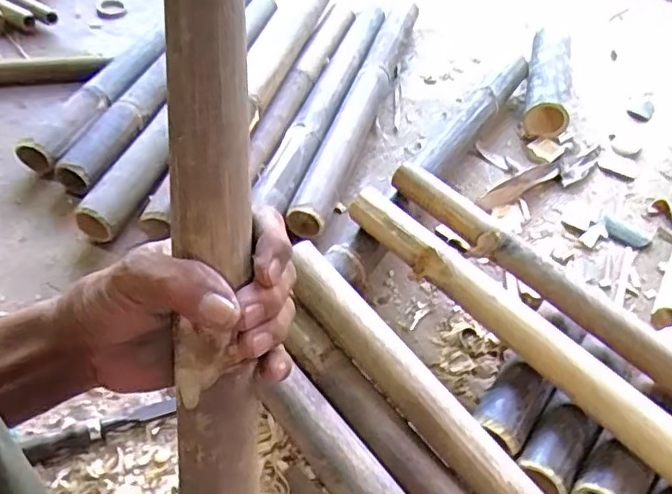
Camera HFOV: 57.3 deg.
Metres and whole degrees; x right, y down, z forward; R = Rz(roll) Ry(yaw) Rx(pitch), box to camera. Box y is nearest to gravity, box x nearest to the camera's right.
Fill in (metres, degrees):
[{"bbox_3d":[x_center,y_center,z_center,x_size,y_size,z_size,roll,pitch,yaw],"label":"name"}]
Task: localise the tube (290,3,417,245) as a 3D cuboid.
[{"bbox_3d":[0.044,-0.238,1.019,0.062,0.063,0.621,16,49,8],"label":"tube"}]

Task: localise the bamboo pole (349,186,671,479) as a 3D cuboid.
[{"bbox_3d":[0.255,0.134,0.617,0.053,0.044,0.652,-31,60,-29],"label":"bamboo pole"}]

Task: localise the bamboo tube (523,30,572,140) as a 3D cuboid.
[{"bbox_3d":[0.378,-0.296,1.103,0.069,0.071,0.266,13,48,6],"label":"bamboo tube"}]

